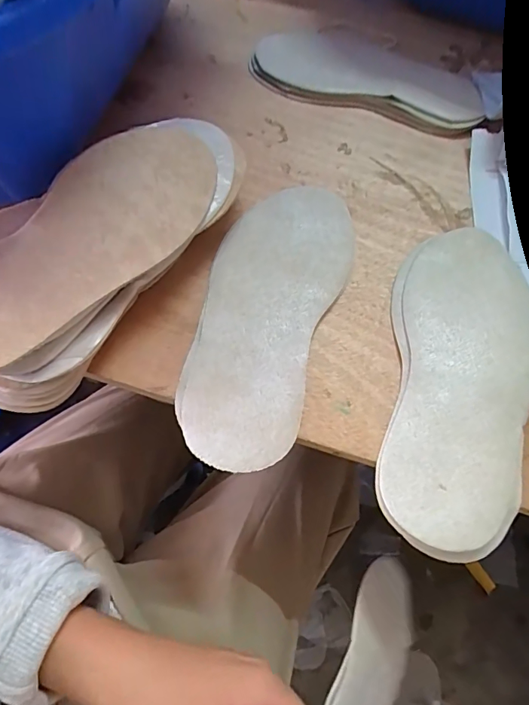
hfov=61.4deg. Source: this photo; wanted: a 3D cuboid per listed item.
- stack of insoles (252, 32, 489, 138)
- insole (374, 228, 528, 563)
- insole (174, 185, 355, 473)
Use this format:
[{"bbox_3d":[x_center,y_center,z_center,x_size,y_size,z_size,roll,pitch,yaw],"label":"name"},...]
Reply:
[{"bbox_3d":[0.105,-0.284,0.459,0.229,0.020,0.118,17,65,8],"label":"stack of insoles"},{"bbox_3d":[0.137,0.010,0.308,0.096,0.013,0.239,11,64,5],"label":"insole"},{"bbox_3d":[0.004,-0.037,0.336,0.095,0.011,0.247,14,64,7],"label":"insole"}]

